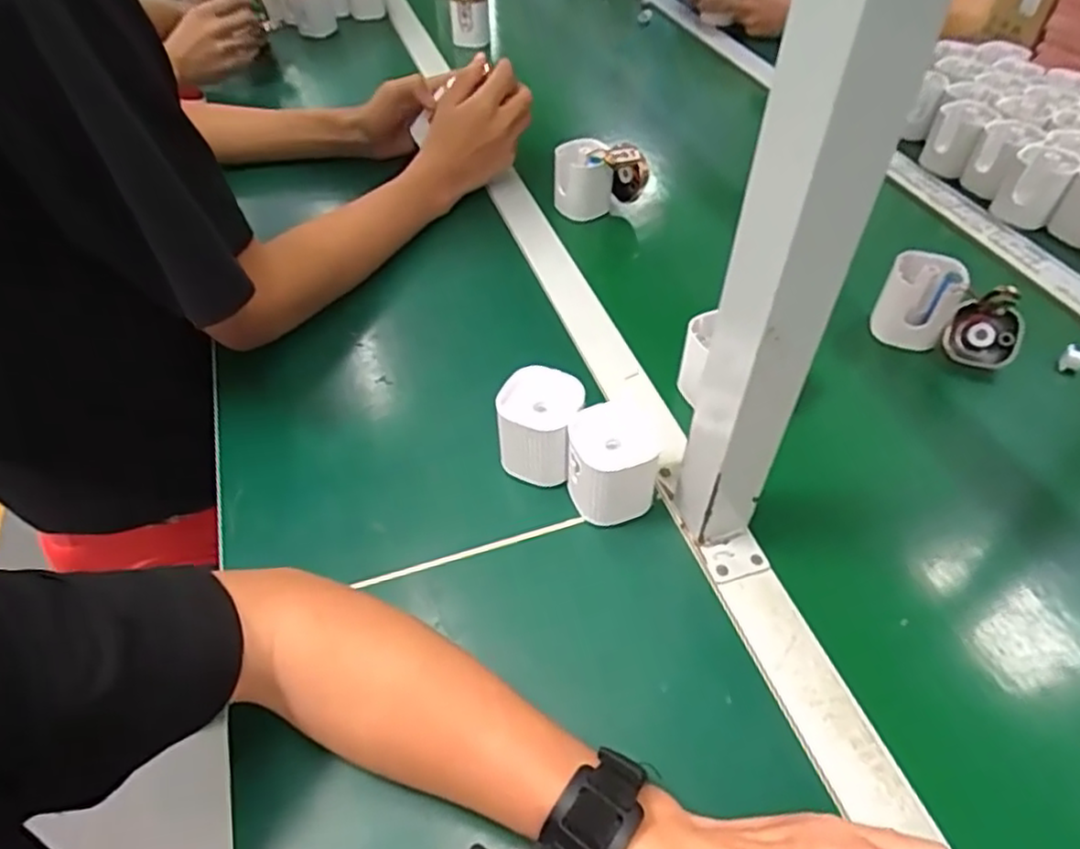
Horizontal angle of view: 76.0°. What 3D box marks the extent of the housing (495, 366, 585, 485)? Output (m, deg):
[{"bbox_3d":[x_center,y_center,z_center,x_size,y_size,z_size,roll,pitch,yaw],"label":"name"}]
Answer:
[{"bbox_3d":[-0.001,0.003,0.482,0.056,0.063,0.058,9,52,7],"label":"housing"}]

